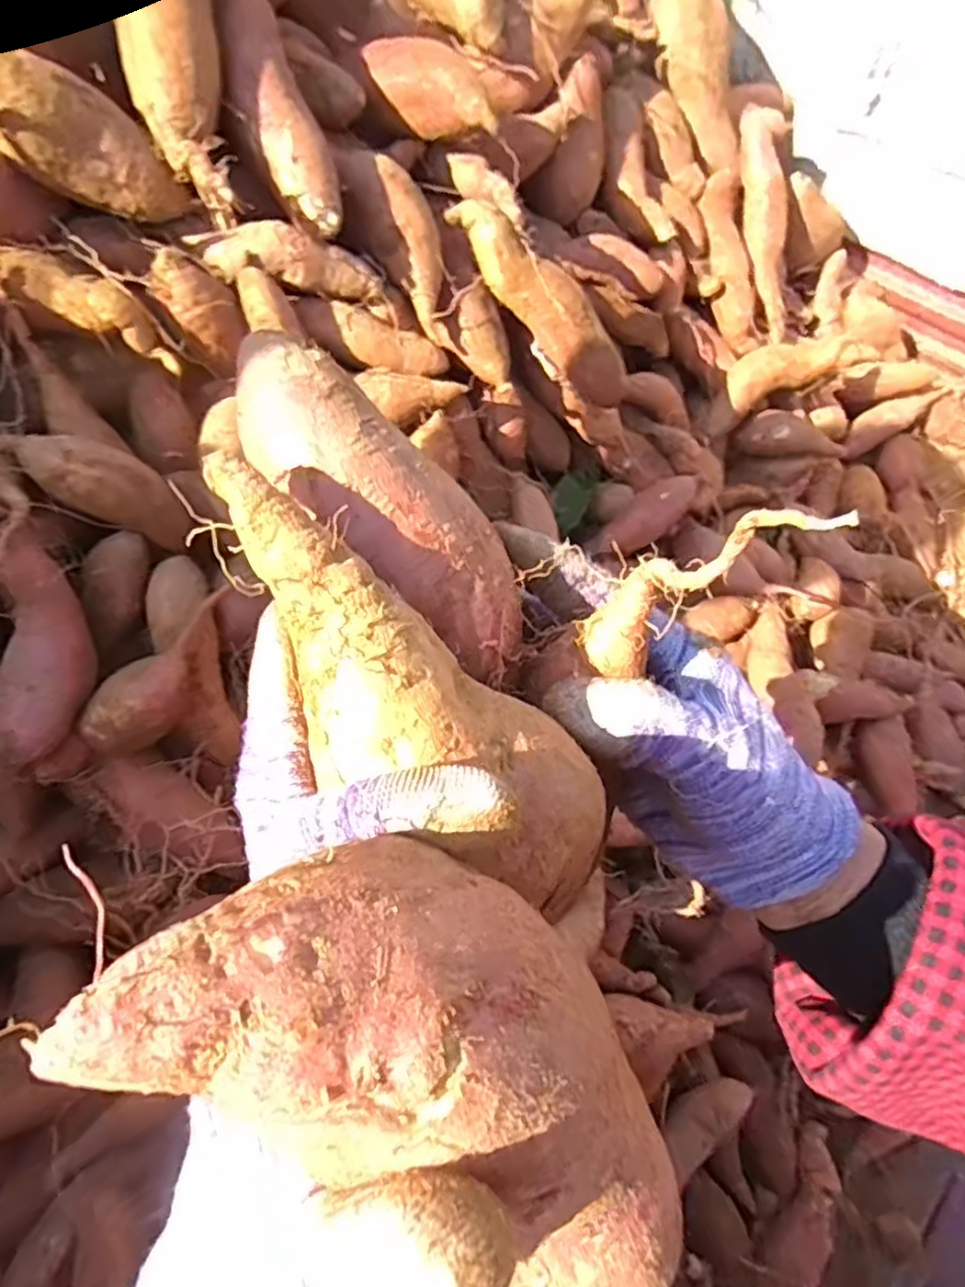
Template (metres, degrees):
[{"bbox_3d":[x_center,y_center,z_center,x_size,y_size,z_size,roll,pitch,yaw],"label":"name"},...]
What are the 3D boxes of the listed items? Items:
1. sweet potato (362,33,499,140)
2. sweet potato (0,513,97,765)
[{"bbox_3d":[-0.041,-0.392,0.505,0.044,0.052,0.115,-30,68,-19],"label":"sweet potato"},{"bbox_3d":[-0.244,-0.004,0.376,0.045,0.038,0.140,-6,101,-8],"label":"sweet potato"}]

